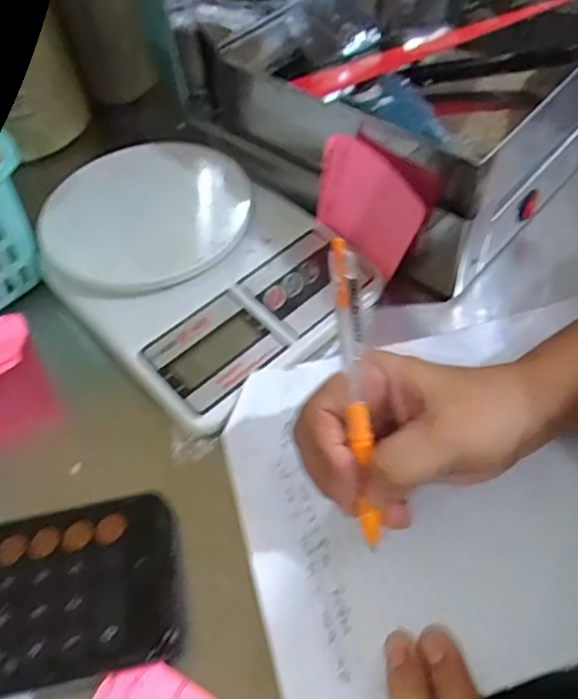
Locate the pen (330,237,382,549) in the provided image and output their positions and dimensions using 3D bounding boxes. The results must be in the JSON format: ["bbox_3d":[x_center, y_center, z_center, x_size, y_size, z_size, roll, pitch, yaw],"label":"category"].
[{"bbox_3d":[0.029,0.019,0.247,0.010,0.011,0.129,-7,95,1],"label":"pen"}]

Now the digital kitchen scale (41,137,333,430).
[{"bbox_3d":[-0.062,-0.060,0.366,0.149,0.031,0.203,-40,60,-22],"label":"digital kitchen scale"}]

